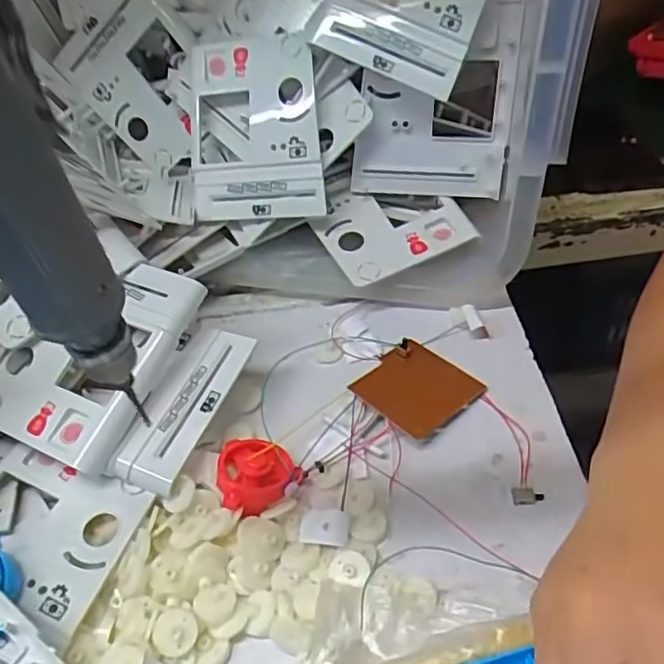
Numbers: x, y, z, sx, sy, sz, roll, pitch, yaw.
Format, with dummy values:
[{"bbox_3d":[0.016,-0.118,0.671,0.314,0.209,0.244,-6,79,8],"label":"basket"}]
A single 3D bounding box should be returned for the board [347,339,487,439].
[{"bbox_3d":[0.059,0.038,0.439,0.070,0.005,0.071,-36,52,-25],"label":"board"}]

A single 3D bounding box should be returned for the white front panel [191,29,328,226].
[{"bbox_3d":[-0.065,-0.165,0.503,0.116,0.147,0.012,-4,3,20],"label":"white front panel"}]

